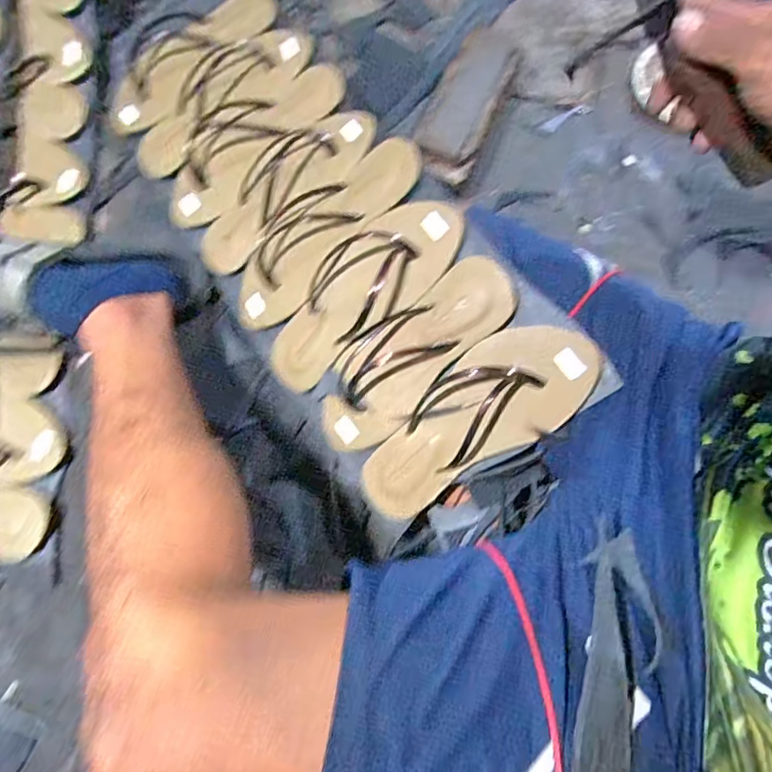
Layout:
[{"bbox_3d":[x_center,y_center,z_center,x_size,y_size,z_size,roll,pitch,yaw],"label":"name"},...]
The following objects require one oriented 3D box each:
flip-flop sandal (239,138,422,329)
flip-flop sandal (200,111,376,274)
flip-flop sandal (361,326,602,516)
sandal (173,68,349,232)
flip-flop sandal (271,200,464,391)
[{"bbox_3d":[-0.070,-0.156,0.527,0.250,0.029,0.080,-39,80,16],"label":"flip-flop sandal"},{"bbox_3d":[-0.118,-0.219,0.562,0.238,0.025,0.091,-34,79,16],"label":"flip-flop sandal"},{"bbox_3d":[0.072,0.033,0.464,0.250,0.022,0.096,-40,80,20],"label":"flip-flop sandal"},{"bbox_3d":[-0.158,-0.282,0.586,0.246,0.027,0.077,-36,80,7],"label":"sandal"},{"bbox_3d":[-0.035,-0.090,0.498,0.244,0.037,0.093,-41,80,20],"label":"flip-flop sandal"}]

